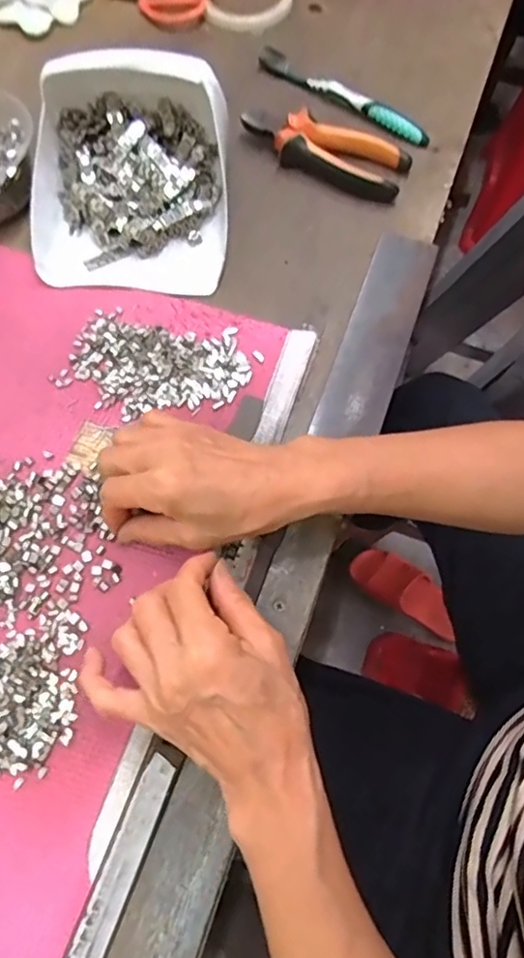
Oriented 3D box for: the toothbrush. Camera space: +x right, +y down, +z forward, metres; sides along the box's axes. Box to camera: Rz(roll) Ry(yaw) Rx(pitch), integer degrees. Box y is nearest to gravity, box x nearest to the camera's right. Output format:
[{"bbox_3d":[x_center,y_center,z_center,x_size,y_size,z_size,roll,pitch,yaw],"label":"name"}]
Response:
[{"bbox_3d":[0.075,-0.359,0.540,0.186,0.014,0.008,34,72,13],"label":"toothbrush"}]

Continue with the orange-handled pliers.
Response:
[{"bbox_3d":[0.054,-0.291,0.512,0.149,0.024,0.050,23,70,9],"label":"orange-handled pliers"}]

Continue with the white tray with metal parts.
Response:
[{"bbox_3d":[-0.105,-0.251,0.457,0.155,0.075,0.178,1,68,1],"label":"white tray with metal parts"}]

